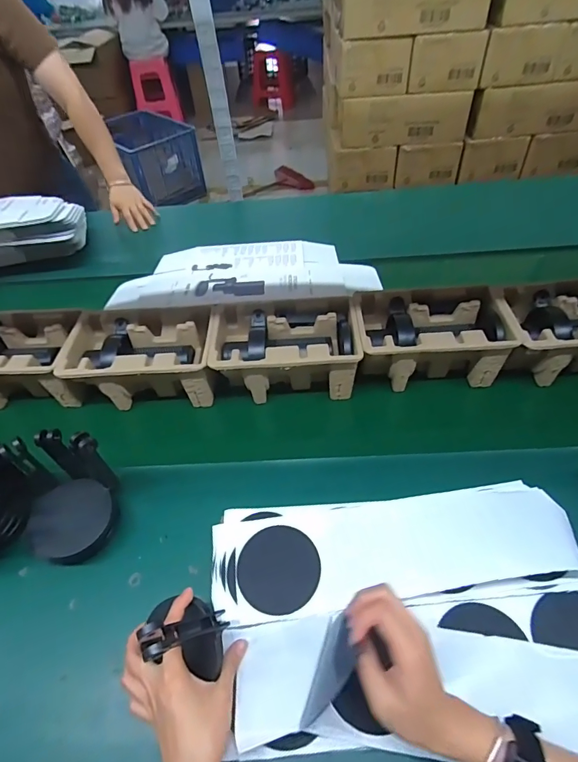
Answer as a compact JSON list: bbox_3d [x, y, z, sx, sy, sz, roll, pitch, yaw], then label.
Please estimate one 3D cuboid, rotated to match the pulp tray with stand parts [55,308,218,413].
[{"bbox_3d":[-0.235,-0.035,0.671,0.225,0.098,0.145,-2,48,0],"label":"pulp tray with stand parts"}]

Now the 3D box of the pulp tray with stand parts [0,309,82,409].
[{"bbox_3d":[-0.448,-0.035,0.692,0.239,0.096,0.146,2,48,4],"label":"pulp tray with stand parts"}]

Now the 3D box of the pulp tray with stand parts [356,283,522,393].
[{"bbox_3d":[0.217,-0.066,0.653,0.221,0.096,0.140,-5,48,-2],"label":"pulp tray with stand parts"}]

